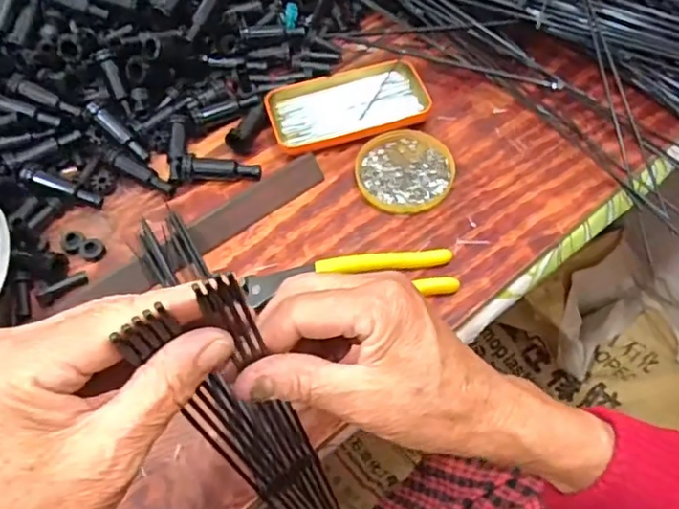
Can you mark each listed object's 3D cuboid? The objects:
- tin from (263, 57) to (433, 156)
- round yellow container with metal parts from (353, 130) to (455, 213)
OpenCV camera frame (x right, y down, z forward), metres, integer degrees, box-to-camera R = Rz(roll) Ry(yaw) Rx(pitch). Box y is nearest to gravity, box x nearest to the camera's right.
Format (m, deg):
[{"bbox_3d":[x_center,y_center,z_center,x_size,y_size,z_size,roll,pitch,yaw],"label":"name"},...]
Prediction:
[{"bbox_3d":[0.007,-0.141,0.574,0.145,0.020,0.077,-18,56,-9],"label":"tin"},{"bbox_3d":[0.056,-0.074,0.535,0.082,0.013,0.083,-2,55,3],"label":"round yellow container with metal parts"}]

